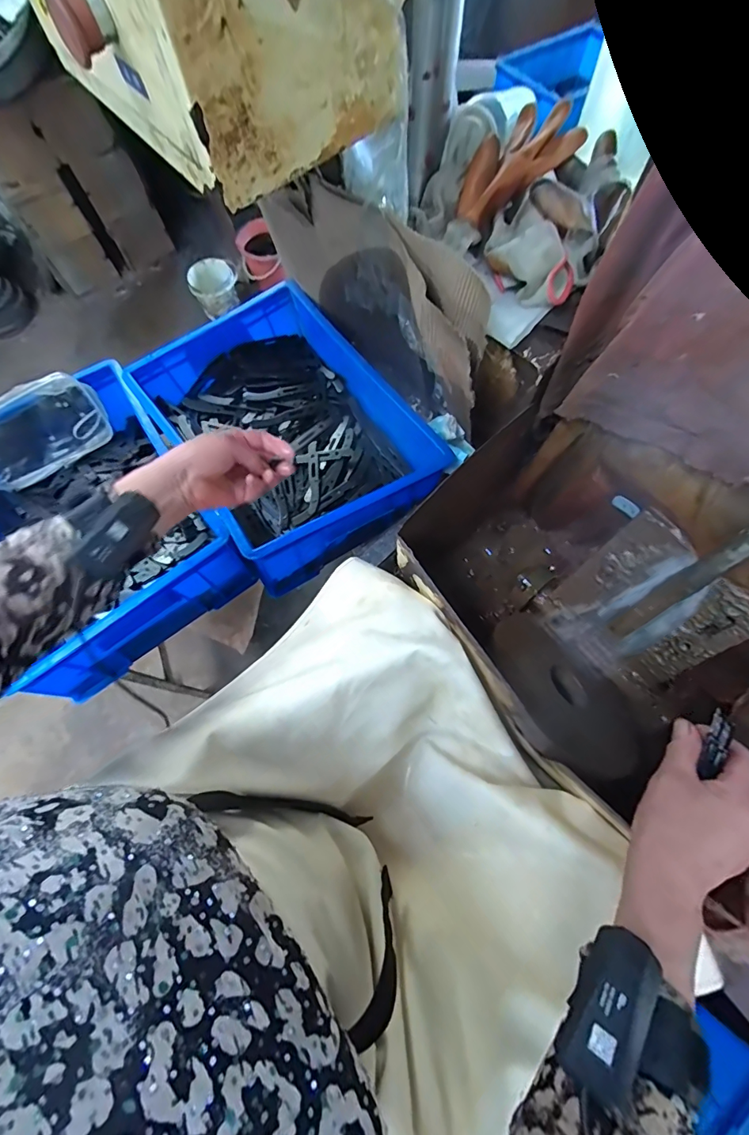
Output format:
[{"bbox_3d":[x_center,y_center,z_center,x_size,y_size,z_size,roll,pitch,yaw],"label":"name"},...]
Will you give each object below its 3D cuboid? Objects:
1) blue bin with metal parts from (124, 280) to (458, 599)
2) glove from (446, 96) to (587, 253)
[{"bbox_3d":[-0.136,-0.209,0.659,0.288,0.109,0.410,-33,74,-11],"label":"blue bin with metal parts"},{"bbox_3d":[0.135,-0.412,0.477,0.082,0.035,0.172,42,92,13],"label":"glove"}]

